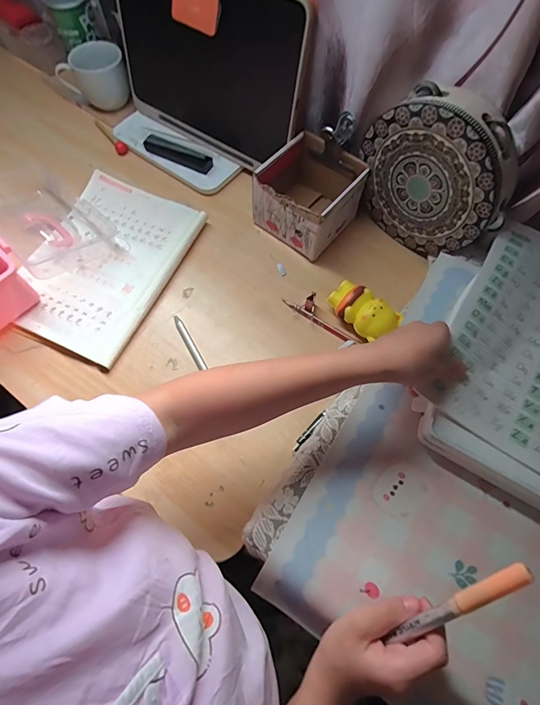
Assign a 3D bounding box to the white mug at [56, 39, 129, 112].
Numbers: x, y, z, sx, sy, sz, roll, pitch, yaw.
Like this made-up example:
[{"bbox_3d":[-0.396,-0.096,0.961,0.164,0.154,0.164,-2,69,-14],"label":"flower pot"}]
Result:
[{"bbox_3d":[-0.287,-0.448,0.619,0.098,0.080,0.074,-29,69,-13],"label":"white mug"}]

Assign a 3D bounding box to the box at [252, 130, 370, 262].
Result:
[{"bbox_3d":[0.053,-0.210,0.506,0.116,0.083,0.122,38,71,15],"label":"box"}]

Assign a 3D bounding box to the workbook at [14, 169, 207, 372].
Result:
[{"bbox_3d":[-0.216,-0.122,0.491,0.178,0.020,0.252,23,68,9],"label":"workbook"}]

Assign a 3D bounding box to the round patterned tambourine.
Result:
[{"bbox_3d":[0.191,-0.206,0.443,0.047,0.163,0.180,-40,72,-17],"label":"round patterned tambourine"}]

